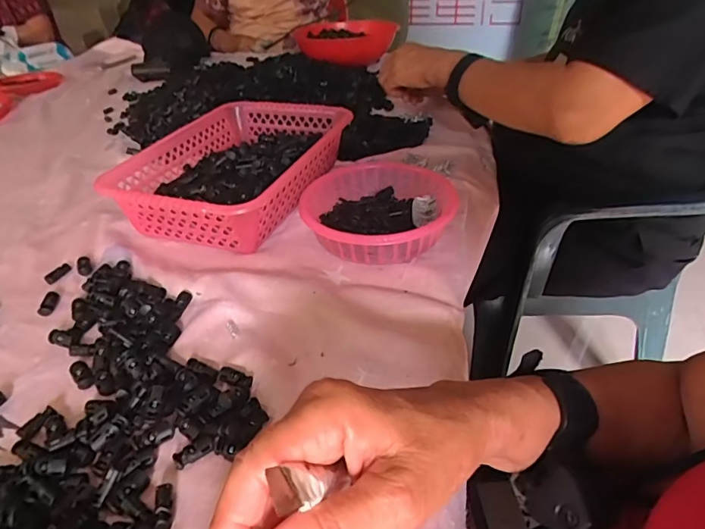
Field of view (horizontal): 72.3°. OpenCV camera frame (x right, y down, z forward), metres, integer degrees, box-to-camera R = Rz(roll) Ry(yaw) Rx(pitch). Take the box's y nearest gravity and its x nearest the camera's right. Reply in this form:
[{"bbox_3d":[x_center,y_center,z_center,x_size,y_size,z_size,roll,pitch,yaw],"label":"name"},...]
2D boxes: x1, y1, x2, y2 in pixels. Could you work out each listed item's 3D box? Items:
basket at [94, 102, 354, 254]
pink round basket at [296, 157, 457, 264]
[{"bbox_3d":[-0.149,-0.128,0.645,0.205,0.079,0.301,12,39,17],"label":"basket"},{"bbox_3d":[0.029,-0.060,0.560,0.165,0.053,0.177,-1,37,1],"label":"pink round basket"}]

